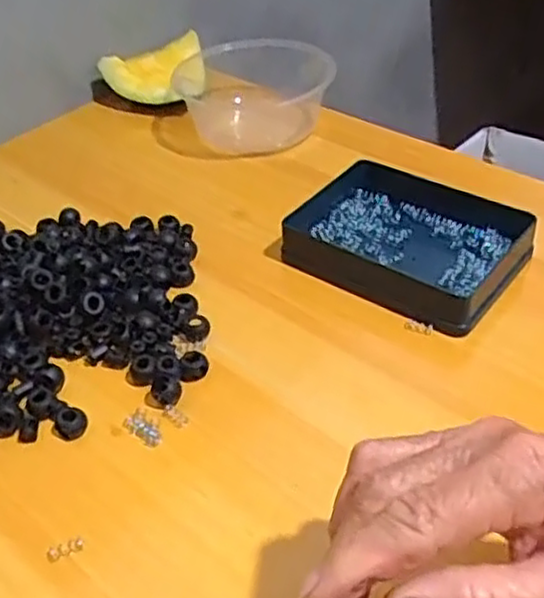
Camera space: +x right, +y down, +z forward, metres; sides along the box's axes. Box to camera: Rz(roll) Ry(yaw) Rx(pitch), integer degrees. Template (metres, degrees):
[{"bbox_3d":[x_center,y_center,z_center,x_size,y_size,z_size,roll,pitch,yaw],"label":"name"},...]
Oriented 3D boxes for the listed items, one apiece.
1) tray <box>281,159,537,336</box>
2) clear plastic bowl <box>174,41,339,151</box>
[{"bbox_3d":[0.093,-0.043,0.501,0.157,0.031,0.116,26,49,29],"label":"tray"},{"bbox_3d":[-0.024,-0.201,0.673,0.149,0.051,0.147,15,45,20],"label":"clear plastic bowl"}]

